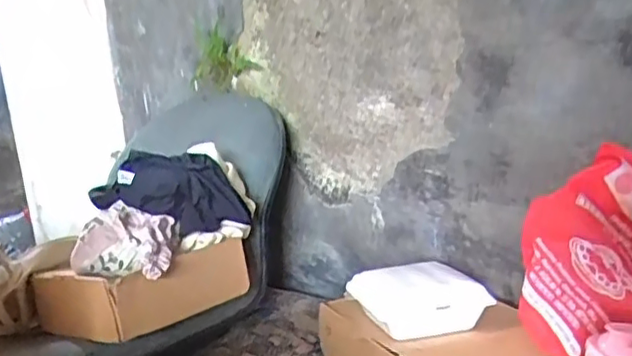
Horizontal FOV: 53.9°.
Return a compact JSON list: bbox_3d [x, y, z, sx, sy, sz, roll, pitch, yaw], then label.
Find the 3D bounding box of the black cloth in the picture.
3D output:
[{"bbox_3d":[-0.210,0.022,0.991,0.250,0.125,0.070,14,-1,-32],"label":"black cloth"}]

